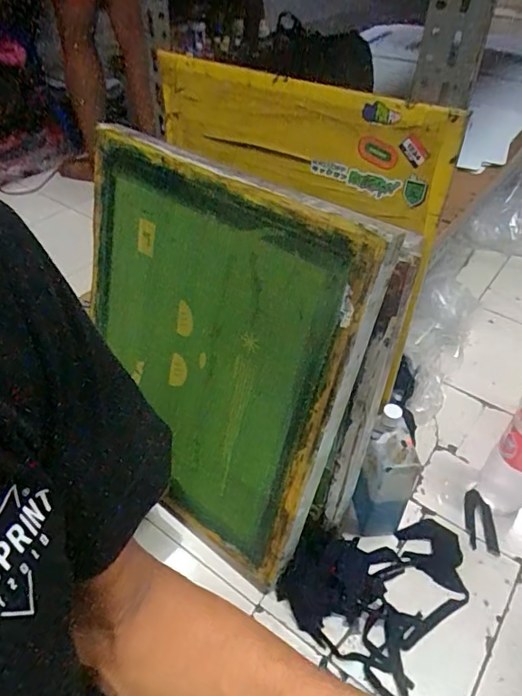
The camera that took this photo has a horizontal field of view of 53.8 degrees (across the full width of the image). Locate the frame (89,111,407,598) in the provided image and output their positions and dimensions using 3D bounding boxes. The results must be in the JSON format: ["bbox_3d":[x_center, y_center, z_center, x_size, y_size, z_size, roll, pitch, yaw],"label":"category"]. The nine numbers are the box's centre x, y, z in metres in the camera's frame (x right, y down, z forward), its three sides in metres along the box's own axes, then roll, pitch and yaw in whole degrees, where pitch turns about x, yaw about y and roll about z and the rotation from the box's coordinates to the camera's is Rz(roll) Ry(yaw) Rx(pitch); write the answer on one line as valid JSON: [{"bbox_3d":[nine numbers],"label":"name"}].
[{"bbox_3d":[-0.092,0.027,0.722,0.429,0.546,0.027,29,34,26],"label":"frame"}]

